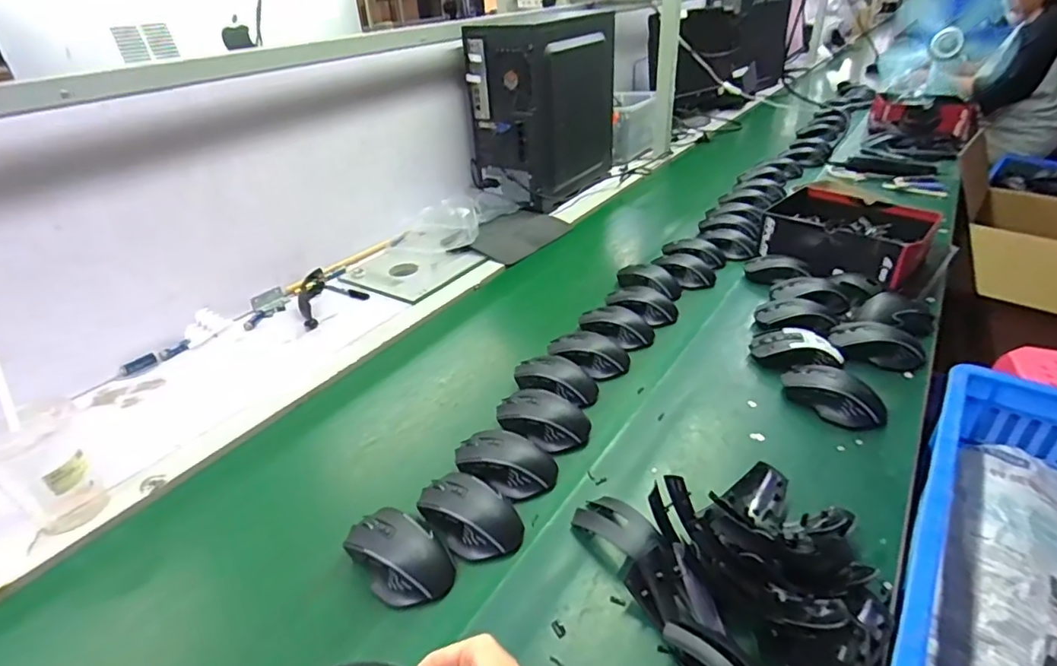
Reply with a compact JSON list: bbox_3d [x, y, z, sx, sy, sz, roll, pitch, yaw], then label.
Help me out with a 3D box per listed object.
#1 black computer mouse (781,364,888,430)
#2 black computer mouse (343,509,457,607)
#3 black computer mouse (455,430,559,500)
[{"bbox_3d":[0.381,0.075,0.700,0.070,0.039,0.119,-23,38,-29],"label":"black computer mouse"},{"bbox_3d":[-0.124,0.214,0.540,0.078,0.043,0.106,-28,40,-33],"label":"black computer mouse"},{"bbox_3d":[-0.026,0.145,0.634,0.113,0.036,0.064,14,36,24],"label":"black computer mouse"}]

